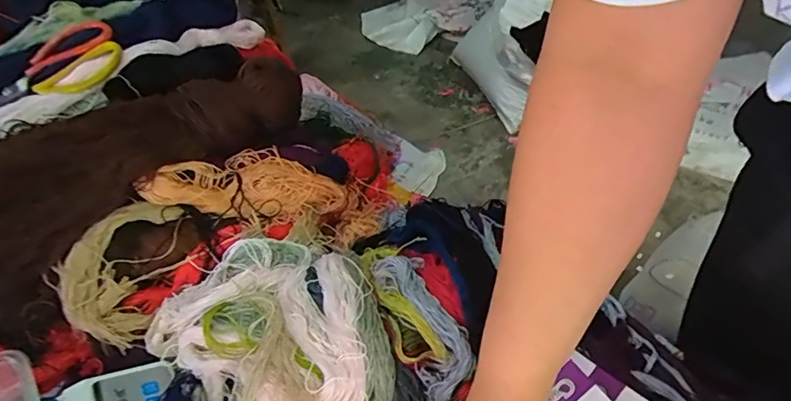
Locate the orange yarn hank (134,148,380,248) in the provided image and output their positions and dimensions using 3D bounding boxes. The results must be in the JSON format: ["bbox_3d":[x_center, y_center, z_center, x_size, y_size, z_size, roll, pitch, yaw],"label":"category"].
[{"bbox_3d":[-0.139,-0.008,0.558,0.257,0.051,0.085,11,40,-23],"label":"orange yarn hank"}]

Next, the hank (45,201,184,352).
[{"bbox_3d":[-0.277,0.066,0.500,0.092,0.032,0.140,22,75,-20],"label":"hank"}]

